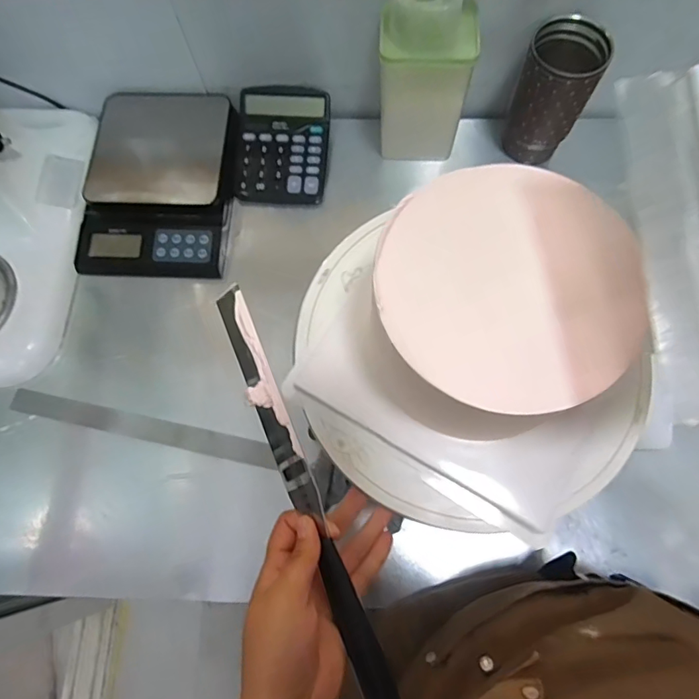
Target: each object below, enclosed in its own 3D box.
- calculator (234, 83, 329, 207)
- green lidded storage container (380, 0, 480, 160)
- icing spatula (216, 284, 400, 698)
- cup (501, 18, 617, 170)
[{"bbox_3d":[-0.085,-0.260,0.624,0.114,0.034,0.147,0,73,1],"label":"calculator"},{"bbox_3d":[0.083,-0.302,0.543,0.100,0.185,0.080,-2,73,0],"label":"green lidded storage container"},{"bbox_3d":[-0.035,0.098,0.355,0.023,0.026,0.310,-22,81,-5],"label":"icing spatula"},{"bbox_3d":[0.230,-0.291,0.572,0.079,0.156,0.076,0,73,1],"label":"cup"}]

